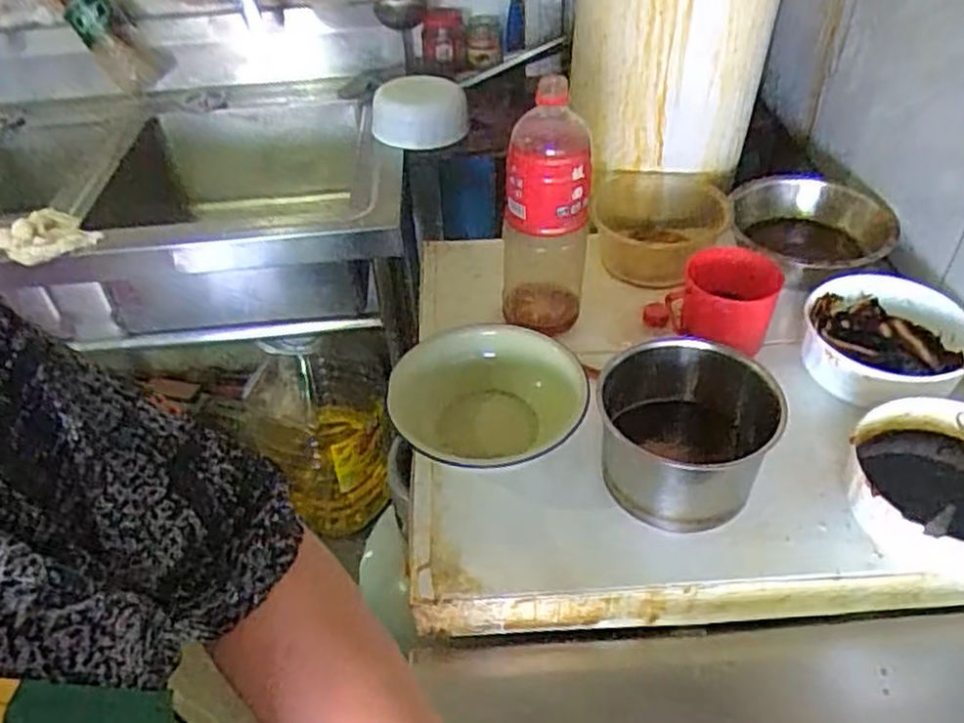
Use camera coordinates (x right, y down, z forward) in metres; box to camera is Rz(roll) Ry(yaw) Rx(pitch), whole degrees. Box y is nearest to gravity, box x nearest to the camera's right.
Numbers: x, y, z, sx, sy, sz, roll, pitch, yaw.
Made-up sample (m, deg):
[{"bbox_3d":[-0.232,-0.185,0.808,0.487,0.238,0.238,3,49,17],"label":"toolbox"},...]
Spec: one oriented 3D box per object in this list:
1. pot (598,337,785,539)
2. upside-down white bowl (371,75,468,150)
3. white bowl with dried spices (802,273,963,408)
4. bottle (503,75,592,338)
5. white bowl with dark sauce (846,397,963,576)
[{"bbox_3d":[0.193,0.069,0.708,0.152,0.116,0.159,-2,43,2],"label":"pot"},{"bbox_3d":[-0.111,-0.434,1.311,0.170,0.081,0.144,-7,43,-4],"label":"upside-down white bowl"},{"bbox_3d":[0.433,-0.018,0.814,0.163,0.083,0.168,-2,43,2],"label":"white bowl with dried spices"},{"bbox_3d":[0.068,-0.163,0.819,0.090,0.261,0.081,0,43,3],"label":"bottle"},{"bbox_3d":[0.414,0.117,0.677,0.170,0.075,0.168,-2,43,2],"label":"white bowl with dark sauce"}]

